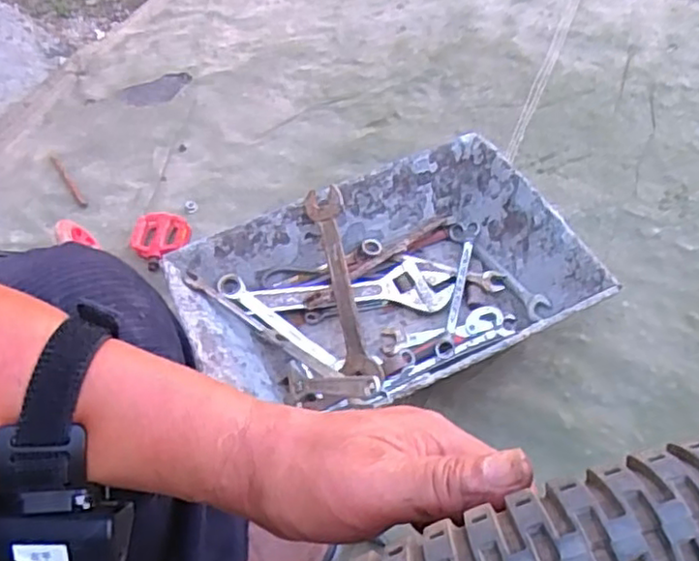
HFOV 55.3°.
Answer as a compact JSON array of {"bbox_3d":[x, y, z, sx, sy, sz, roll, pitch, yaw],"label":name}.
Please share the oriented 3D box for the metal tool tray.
[{"bbox_3d":[0.040,0.008,0.843,0.473,0.098,0.307,-22,56,-10],"label":"metal tool tray"}]

